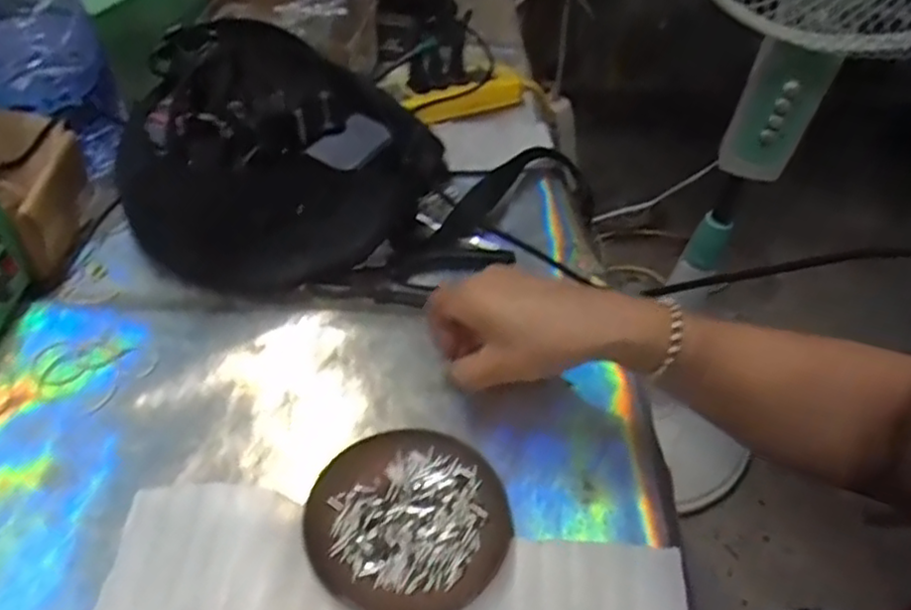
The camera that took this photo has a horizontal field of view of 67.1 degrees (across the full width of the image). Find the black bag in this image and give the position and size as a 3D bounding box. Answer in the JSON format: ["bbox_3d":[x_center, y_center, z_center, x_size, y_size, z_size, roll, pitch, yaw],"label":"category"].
[{"bbox_3d":[-0.146,-0.132,0.577,0.220,0.126,0.217,21,50,13],"label":"black bag"}]

